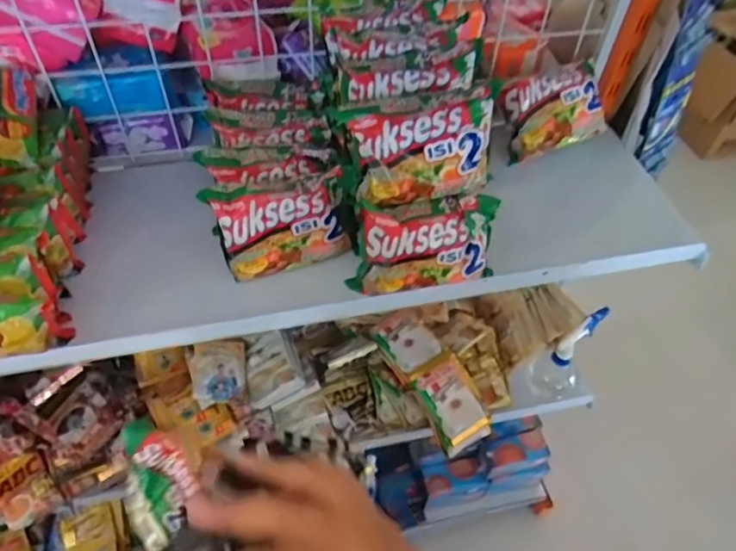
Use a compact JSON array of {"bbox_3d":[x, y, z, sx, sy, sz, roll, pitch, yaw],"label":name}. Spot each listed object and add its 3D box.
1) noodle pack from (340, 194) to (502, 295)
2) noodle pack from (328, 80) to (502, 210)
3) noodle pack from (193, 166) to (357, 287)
[{"bbox_3d":[0.061,-0.028,0.622,0.145,0.103,0.055,-6,52,-8],"label":"noodle pack"},{"bbox_3d":[0.051,-0.130,0.600,0.159,0.118,0.058,-9,31,-10],"label":"noodle pack"},{"bbox_3d":[-0.092,-0.060,0.634,0.143,0.093,0.061,-16,54,-15],"label":"noodle pack"}]

